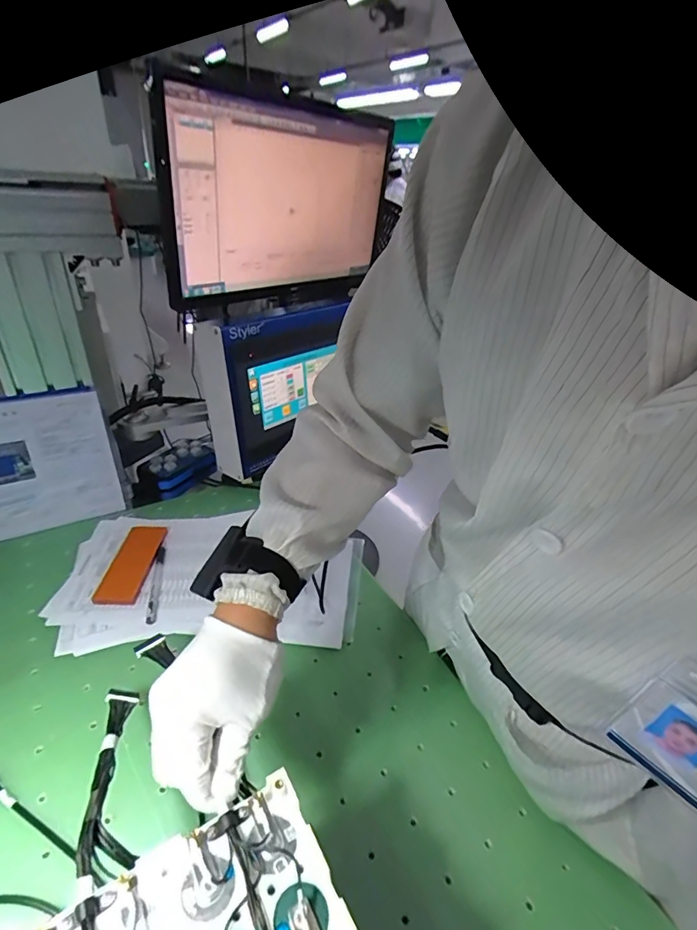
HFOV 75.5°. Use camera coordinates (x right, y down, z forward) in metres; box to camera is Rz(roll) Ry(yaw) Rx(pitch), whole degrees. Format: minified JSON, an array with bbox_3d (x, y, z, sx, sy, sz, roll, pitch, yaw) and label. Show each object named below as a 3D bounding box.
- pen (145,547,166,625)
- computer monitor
[{"bbox_3d":[-0.275,0.167,0.644,0.012,0.008,0.146,-2,33,-13],"label":"pen"},{"bbox_3d":[-0.089,-0.420,0.705,0.087,0.248,0.448,23,36,25],"label":"computer monitor"}]

